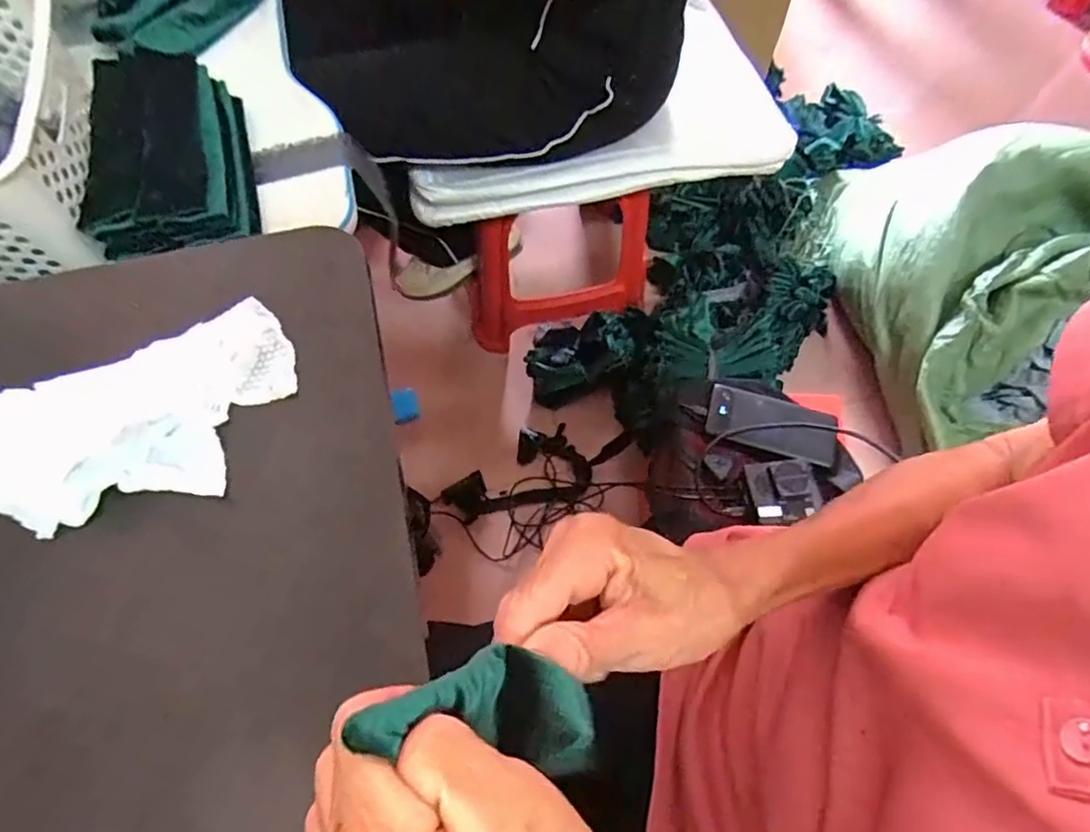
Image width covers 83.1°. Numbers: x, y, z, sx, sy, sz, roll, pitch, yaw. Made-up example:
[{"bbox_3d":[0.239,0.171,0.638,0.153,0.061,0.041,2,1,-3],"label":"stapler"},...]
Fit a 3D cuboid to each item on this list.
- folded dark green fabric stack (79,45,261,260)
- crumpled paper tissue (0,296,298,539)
[{"bbox_3d":[-0.300,-0.211,0.489,0.109,0.052,0.202,-14,66,-8],"label":"folded dark green fabric stack"},{"bbox_3d":[-0.204,0.003,0.311,0.154,0.013,0.092,-27,68,-13],"label":"crumpled paper tissue"}]

